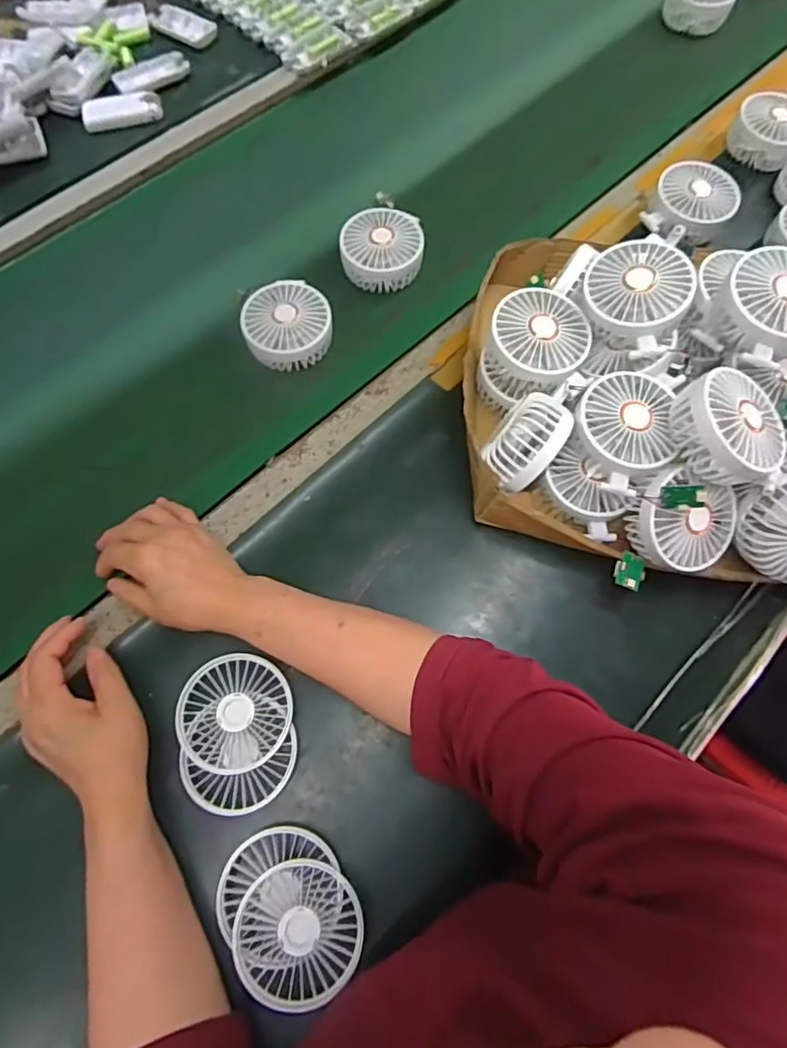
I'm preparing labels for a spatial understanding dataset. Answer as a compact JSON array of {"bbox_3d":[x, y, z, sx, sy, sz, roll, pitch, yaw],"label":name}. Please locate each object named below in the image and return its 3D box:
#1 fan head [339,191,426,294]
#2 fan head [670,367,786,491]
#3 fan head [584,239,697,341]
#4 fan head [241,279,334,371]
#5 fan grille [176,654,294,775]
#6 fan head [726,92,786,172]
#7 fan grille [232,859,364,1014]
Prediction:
[{"bbox_3d":[-0.011,-0.299,0.612,0.082,0.044,0.082,0,72,-1],"label":"fan head"},{"bbox_3d":[0.261,-0.074,0.443,0.092,0.049,0.082,43,68,-6],"label":"fan head"},{"bbox_3d":[0.211,-0.200,0.491,0.088,0.038,0.082,32,86,22],"label":"fan head"},{"bbox_3d":[-0.107,-0.203,0.591,0.085,0.059,0.088,-7,72,-3],"label":"fan head"},{"bbox_3d":[-0.127,0.152,0.457,0.087,0.015,0.087,0,72,-1],"label":"fan grille"},{"bbox_3d":[0.443,-0.458,0.663,0.090,0.044,0.075,26,72,8],"label":"fan head"},{"bbox_3d":[-0.067,0.289,0.402,0.084,0.022,0.085,0,72,-1],"label":"fan grille"}]

